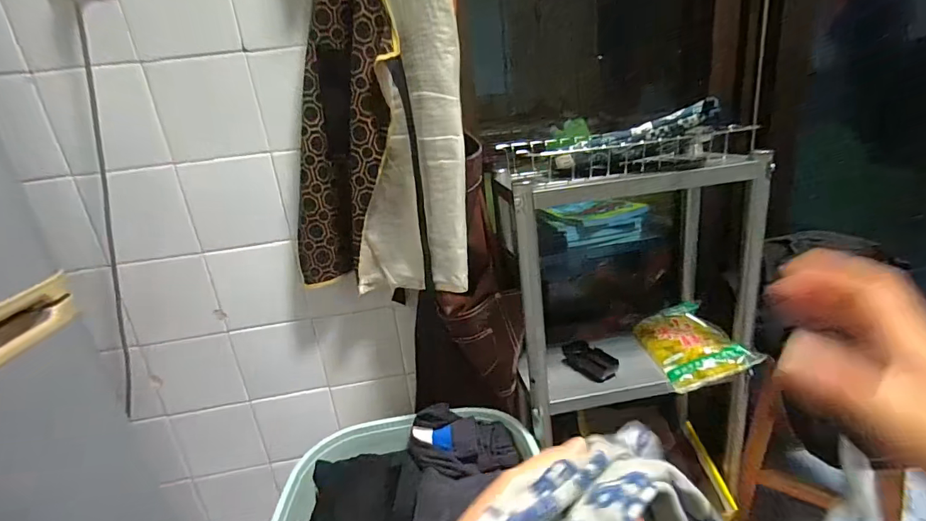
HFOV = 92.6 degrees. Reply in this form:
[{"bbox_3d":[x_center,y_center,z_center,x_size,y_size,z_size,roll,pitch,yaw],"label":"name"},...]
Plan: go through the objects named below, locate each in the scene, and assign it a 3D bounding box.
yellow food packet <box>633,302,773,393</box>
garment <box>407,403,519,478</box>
[{"bbox_3d":[0.408,0.147,0.790,0.138,0.058,0.192,-8,20,-2],"label":"yellow food packet"},{"bbox_3d":[0.000,0.313,0.773,0.186,0.072,0.089,0,21,19],"label":"garment"}]

